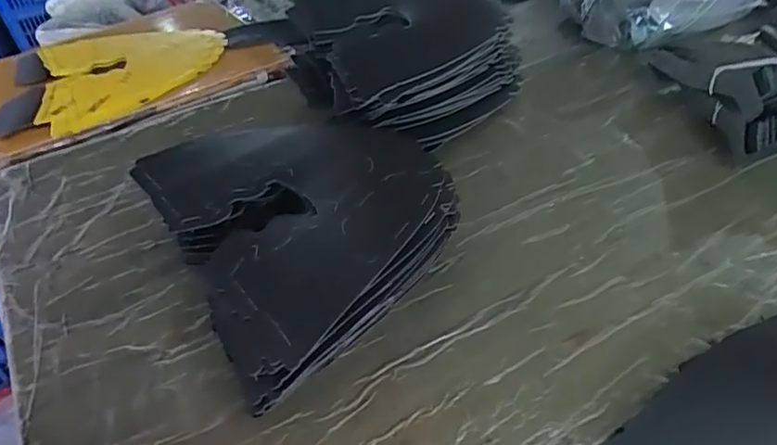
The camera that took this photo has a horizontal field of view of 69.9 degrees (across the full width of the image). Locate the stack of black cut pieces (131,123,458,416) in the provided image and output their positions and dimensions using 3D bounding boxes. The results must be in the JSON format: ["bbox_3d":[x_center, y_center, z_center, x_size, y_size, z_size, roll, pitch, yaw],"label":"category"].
[{"bbox_3d":[-0.071,0.003,0.468,0.217,0.085,0.253,-32,48,-27],"label":"stack of black cut pieces"}]

